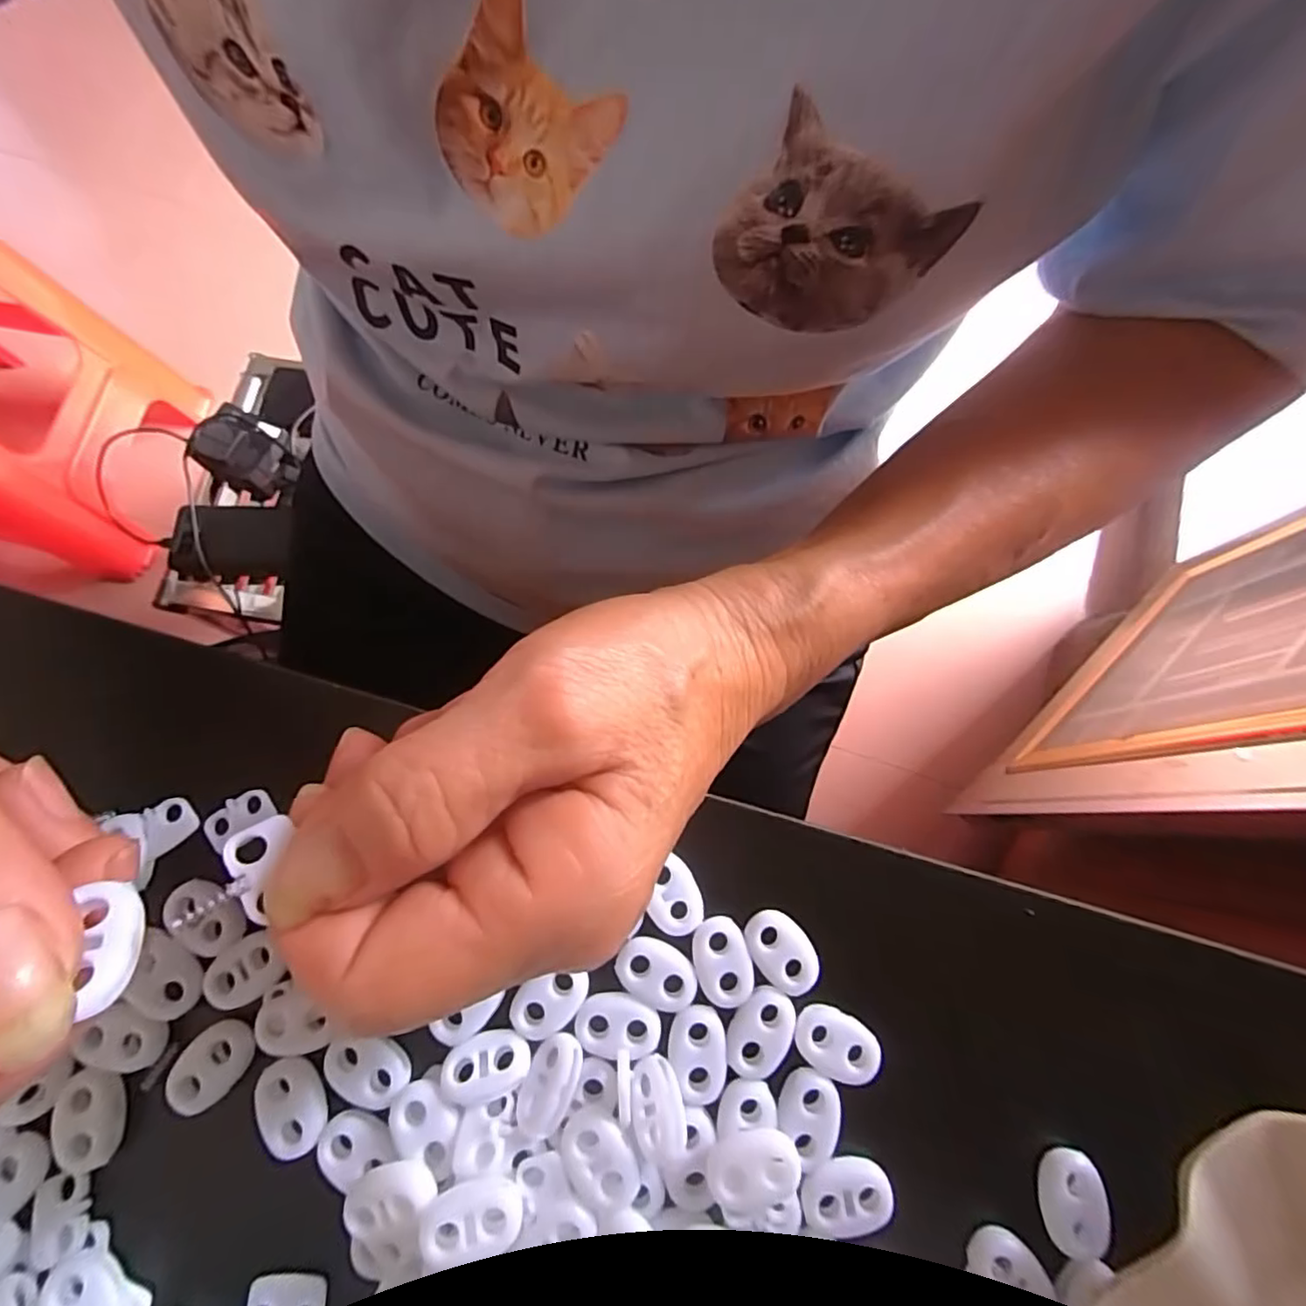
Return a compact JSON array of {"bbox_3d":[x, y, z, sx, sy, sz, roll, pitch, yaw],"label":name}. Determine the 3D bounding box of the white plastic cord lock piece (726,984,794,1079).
[{"bbox_3d":[0.029,0.101,0.163,0.015,0.004,0.022,32,77,7],"label":"white plastic cord lock piece"}]

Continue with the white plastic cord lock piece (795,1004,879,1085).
[{"bbox_3d":[0.049,0.103,0.164,0.022,0.004,0.015,27,76,6],"label":"white plastic cord lock piece"}]

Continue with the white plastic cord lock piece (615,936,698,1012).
[{"bbox_3d":[0.001,0.086,0.165,0.022,0.004,0.015,34,77,8],"label":"white plastic cord lock piece"}]

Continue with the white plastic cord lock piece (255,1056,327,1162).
[{"bbox_3d":[-0.093,0.117,0.158,0.016,0.004,0.022,-13,76,-4],"label":"white plastic cord lock piece"}]

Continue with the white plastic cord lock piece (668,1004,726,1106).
[{"bbox_3d":[0.012,0.105,0.162,0.015,0.004,0.022,4,75,0],"label":"white plastic cord lock piece"}]

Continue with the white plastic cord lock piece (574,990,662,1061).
[{"bbox_3d":[-0.009,0.098,0.163,0.022,0.004,0.015,10,75,2],"label":"white plastic cord lock piece"}]

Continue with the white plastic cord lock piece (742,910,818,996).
[{"bbox_3d":[0.035,0.081,0.168,0.015,0.004,0.022,-34,78,-9],"label":"white plastic cord lock piece"}]

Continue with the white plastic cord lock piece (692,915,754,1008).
[{"bbox_3d":[0.019,0.084,0.167,0.015,0.004,0.022,-14,76,-4],"label":"white plastic cord lock piece"}]

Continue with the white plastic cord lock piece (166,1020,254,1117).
[{"bbox_3d":[-0.115,0.107,0.160,0.015,0.004,0.024,31,77,7],"label":"white plastic cord lock piece"}]

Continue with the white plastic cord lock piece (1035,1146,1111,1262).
[{"bbox_3d":[0.107,0.139,0.157,0.015,0.007,0.022,-2,75,-1],"label":"white plastic cord lock piece"}]

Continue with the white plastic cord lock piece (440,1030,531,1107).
[{"bbox_3d":[-0.043,0.107,0.159,0.022,0.004,0.015,-10,76,-3],"label":"white plastic cord lock piece"}]

